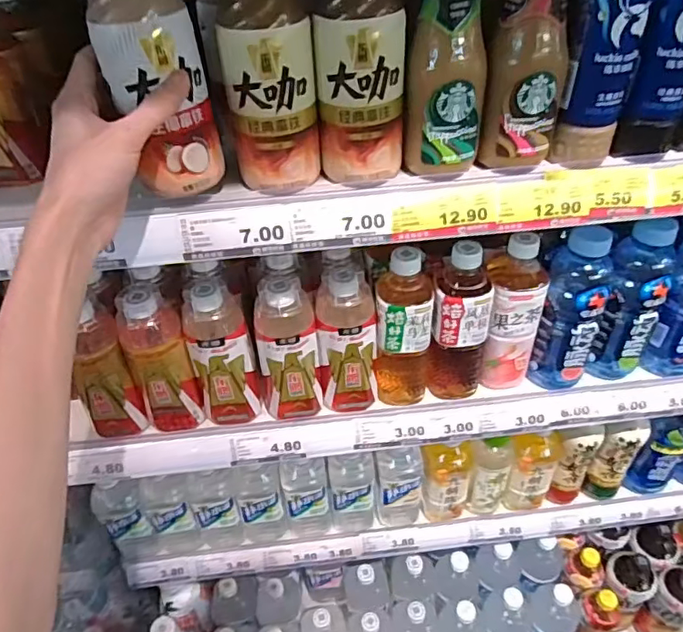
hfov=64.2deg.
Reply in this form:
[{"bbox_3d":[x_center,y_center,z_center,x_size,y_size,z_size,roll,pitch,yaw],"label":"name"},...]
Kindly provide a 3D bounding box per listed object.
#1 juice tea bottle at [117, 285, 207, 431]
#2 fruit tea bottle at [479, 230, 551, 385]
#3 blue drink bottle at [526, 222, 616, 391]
[{"bbox_3d":[-0.198,0.049,0.597,0.060,0.172,0.057,-16,44,-14],"label":"juice tea bottle"},{"bbox_3d":[0.195,-0.005,0.619,0.063,0.193,0.069,11,44,16],"label":"fruit tea bottle"},{"bbox_3d":[0.262,-0.006,0.610,0.063,0.198,0.061,22,48,26],"label":"blue drink bottle"}]

